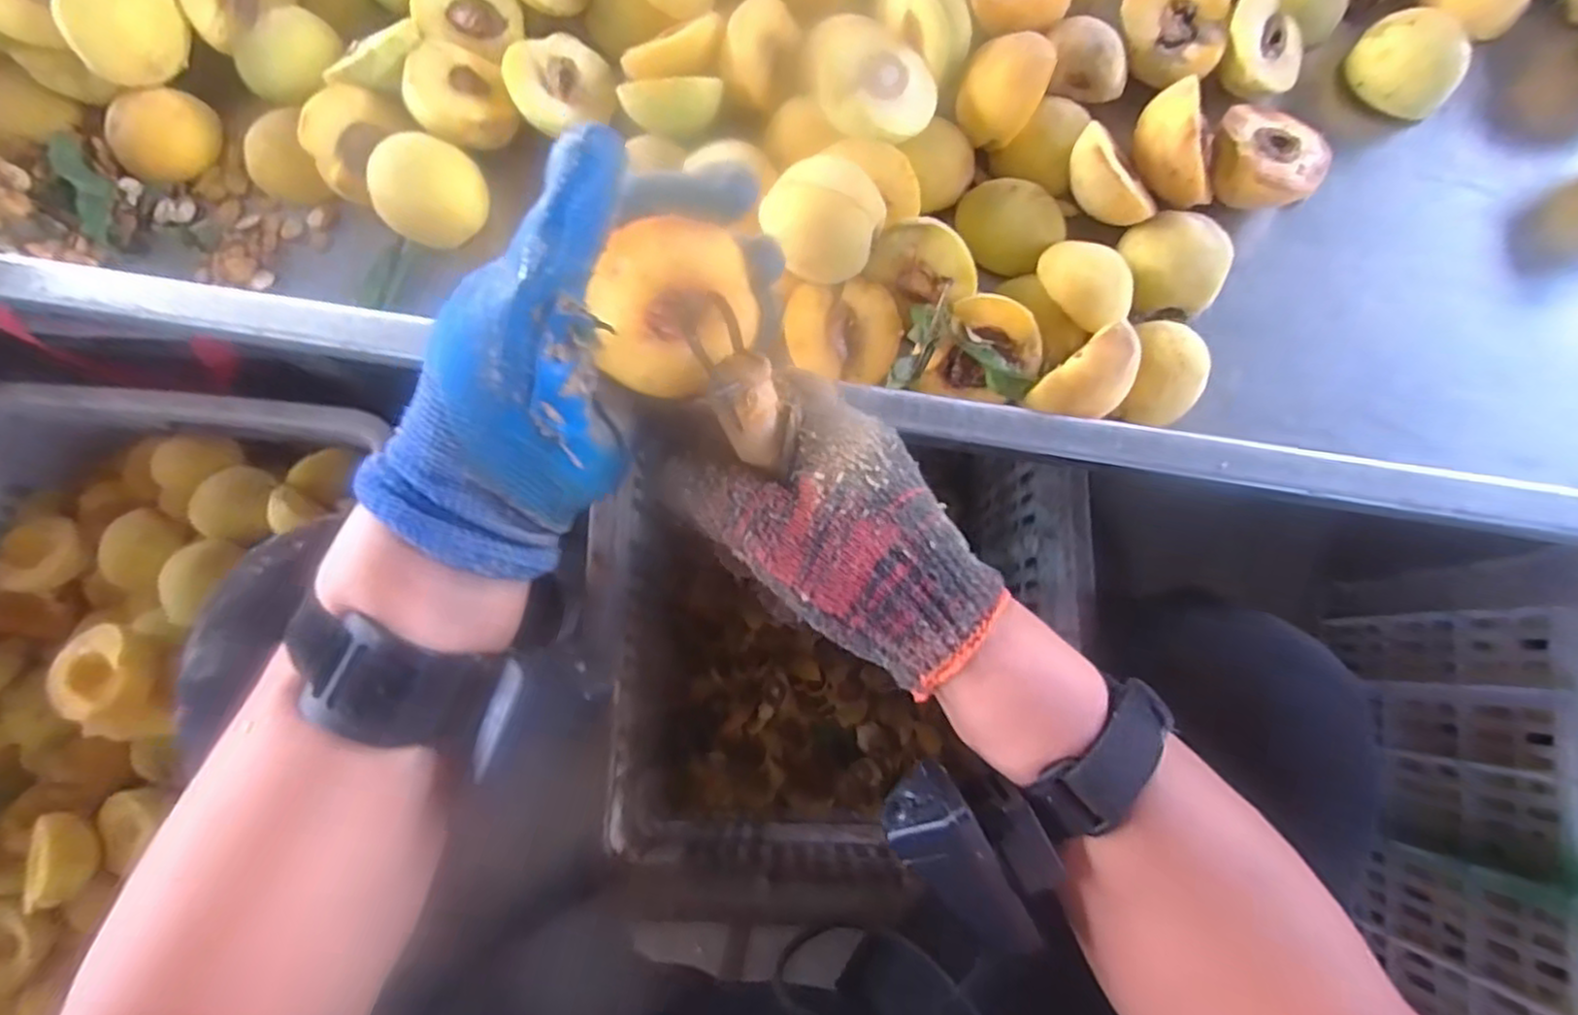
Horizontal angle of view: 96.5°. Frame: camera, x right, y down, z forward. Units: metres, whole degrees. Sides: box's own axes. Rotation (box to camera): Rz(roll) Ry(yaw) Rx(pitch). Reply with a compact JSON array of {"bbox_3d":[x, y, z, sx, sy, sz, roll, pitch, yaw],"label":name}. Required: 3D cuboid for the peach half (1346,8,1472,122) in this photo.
[{"bbox_3d":[0.366,-0.263,0.419,0.046,0.035,0.061,-39,80,-7],"label":"peach half"}]

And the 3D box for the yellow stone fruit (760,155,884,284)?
[{"bbox_3d":[0.017,-0.146,0.356,0.052,0.045,0.057,0,78,1],"label":"yellow stone fruit"}]

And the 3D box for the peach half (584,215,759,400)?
[{"bbox_3d":[-0.044,-0.076,0.266,0.057,0.032,0.055,-39,118,-7],"label":"peach half"}]

